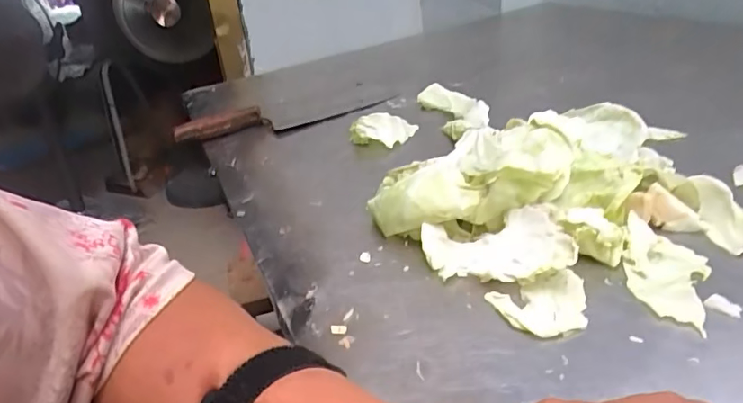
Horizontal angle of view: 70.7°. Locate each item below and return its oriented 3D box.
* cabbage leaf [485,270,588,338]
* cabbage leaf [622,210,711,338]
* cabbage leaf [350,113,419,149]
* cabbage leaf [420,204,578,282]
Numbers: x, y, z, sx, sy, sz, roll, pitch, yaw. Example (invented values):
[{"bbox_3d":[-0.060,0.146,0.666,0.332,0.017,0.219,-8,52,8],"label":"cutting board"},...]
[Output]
[{"bbox_3d":[0.114,0.066,0.336,0.064,0.007,0.046,-12,28,-9],"label":"cabbage leaf"},{"bbox_3d":[0.193,0.044,0.348,0.051,0.018,0.085,10,32,30],"label":"cabbage leaf"},{"bbox_3d":[0.017,-0.089,0.625,0.052,0.030,0.070,13,34,33],"label":"cabbage leaf"},{"bbox_3d":[0.086,0.035,0.372,0.097,0.031,0.066,-5,28,5],"label":"cabbage leaf"}]

